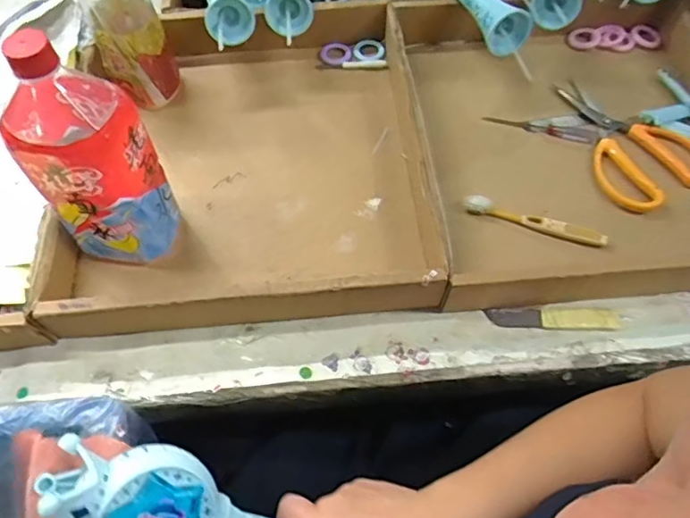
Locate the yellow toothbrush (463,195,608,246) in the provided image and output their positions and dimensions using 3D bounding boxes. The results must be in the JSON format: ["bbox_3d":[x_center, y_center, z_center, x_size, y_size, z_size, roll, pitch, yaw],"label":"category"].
[{"bbox_3d":[0.186,-0.038,0.544,0.138,0.011,0.017,16,62,9],"label":"yellow toothbrush"}]

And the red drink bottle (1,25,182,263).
[{"bbox_3d":[-0.209,-0.085,0.451,0.102,0.205,0.100,-24,64,-13],"label":"red drink bottle"}]

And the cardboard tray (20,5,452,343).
[{"bbox_3d":[-0.098,-0.115,0.567,0.343,0.055,0.369,-5,61,-2],"label":"cardboard tray"}]

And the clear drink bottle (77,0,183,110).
[{"bbox_3d":[-0.229,-0.246,0.569,0.072,0.190,0.081,-24,64,-13],"label":"clear drink bottle"}]

